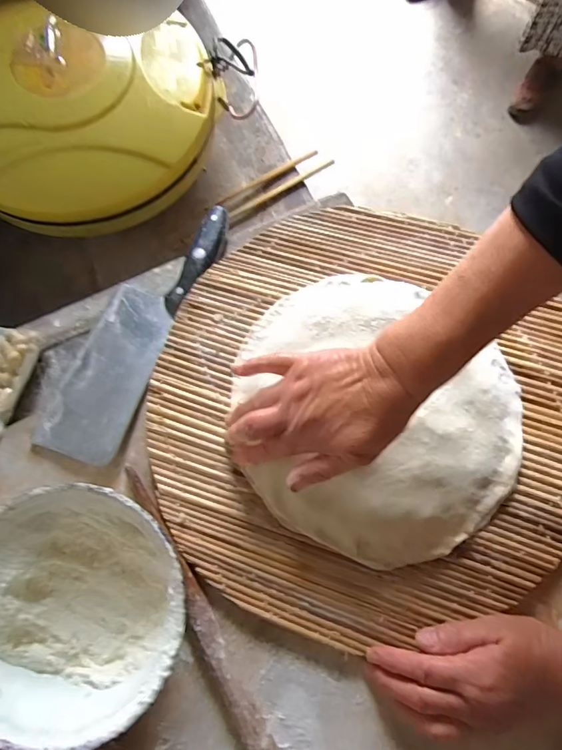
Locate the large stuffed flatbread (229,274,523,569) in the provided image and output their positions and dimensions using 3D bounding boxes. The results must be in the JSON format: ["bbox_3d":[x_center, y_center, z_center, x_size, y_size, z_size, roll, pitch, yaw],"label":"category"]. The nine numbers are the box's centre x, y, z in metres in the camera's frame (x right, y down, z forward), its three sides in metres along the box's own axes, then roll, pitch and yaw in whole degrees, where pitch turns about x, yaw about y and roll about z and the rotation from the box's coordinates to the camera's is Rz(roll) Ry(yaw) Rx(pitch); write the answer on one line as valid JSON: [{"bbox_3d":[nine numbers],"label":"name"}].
[{"bbox_3d":[0.079,0.031,0.410,0.253,0.024,0.232,0,78,-1],"label":"large stuffed flatbread"}]

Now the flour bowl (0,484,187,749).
[{"bbox_3d":[-0.160,0.175,0.363,0.167,0.054,0.166,0,78,-1],"label":"flour bowl"}]

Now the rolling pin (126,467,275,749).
[{"bbox_3d":[-0.033,0.250,0.368,0.020,0.022,0.384,-27,79,-6],"label":"rolling pin"}]

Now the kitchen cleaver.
[{"bbox_3d":[-0.139,-0.052,0.457,0.078,0.024,0.276,22,78,4],"label":"kitchen cleaver"}]

